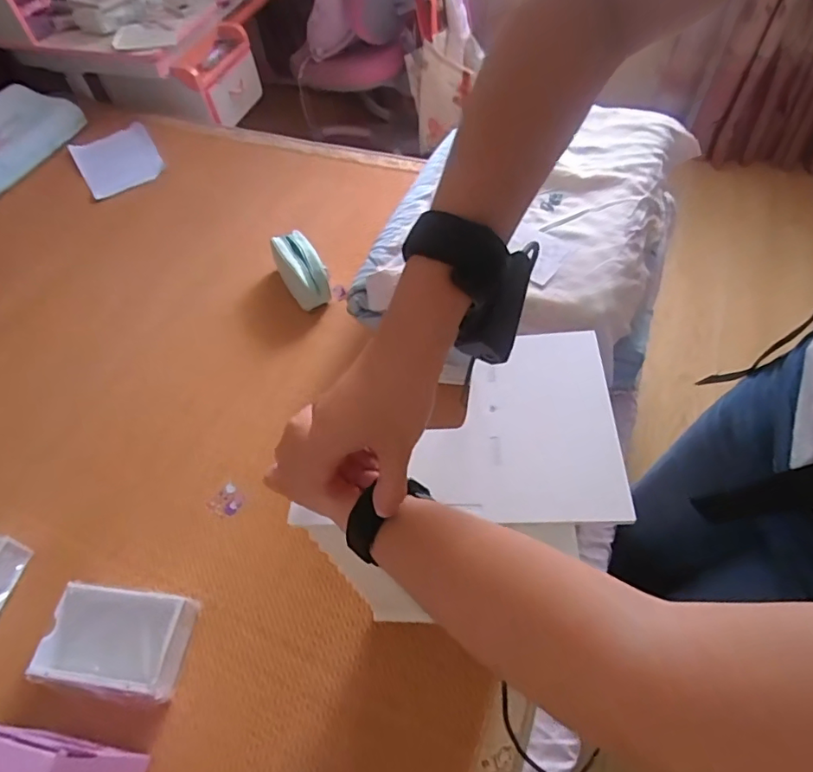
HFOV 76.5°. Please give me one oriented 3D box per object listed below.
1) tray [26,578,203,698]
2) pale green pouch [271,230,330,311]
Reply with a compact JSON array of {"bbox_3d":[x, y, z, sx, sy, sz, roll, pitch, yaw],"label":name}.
[{"bbox_3d":[-0.398,0.354,0.719,0.196,0.054,0.127,3,55,7],"label":"tray"},{"bbox_3d":[-0.231,-0.258,1.110,0.080,0.083,0.179,-28,57,-15],"label":"pale green pouch"}]

